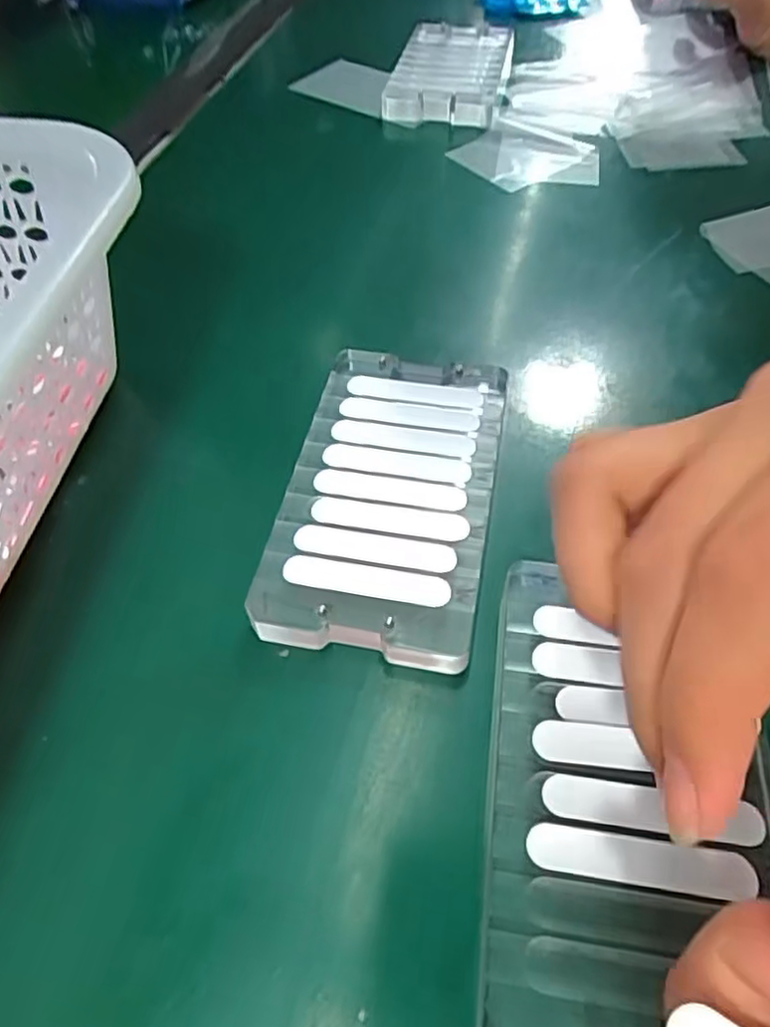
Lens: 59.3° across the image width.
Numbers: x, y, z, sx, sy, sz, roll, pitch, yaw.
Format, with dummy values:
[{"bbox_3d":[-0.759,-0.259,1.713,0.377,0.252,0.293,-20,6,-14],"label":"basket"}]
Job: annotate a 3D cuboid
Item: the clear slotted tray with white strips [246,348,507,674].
[{"bbox_3d":[0.002,-0.010,0.232,0.066,0.011,0.126,8,53,8],"label":"clear slotted tray with white strips"}]

